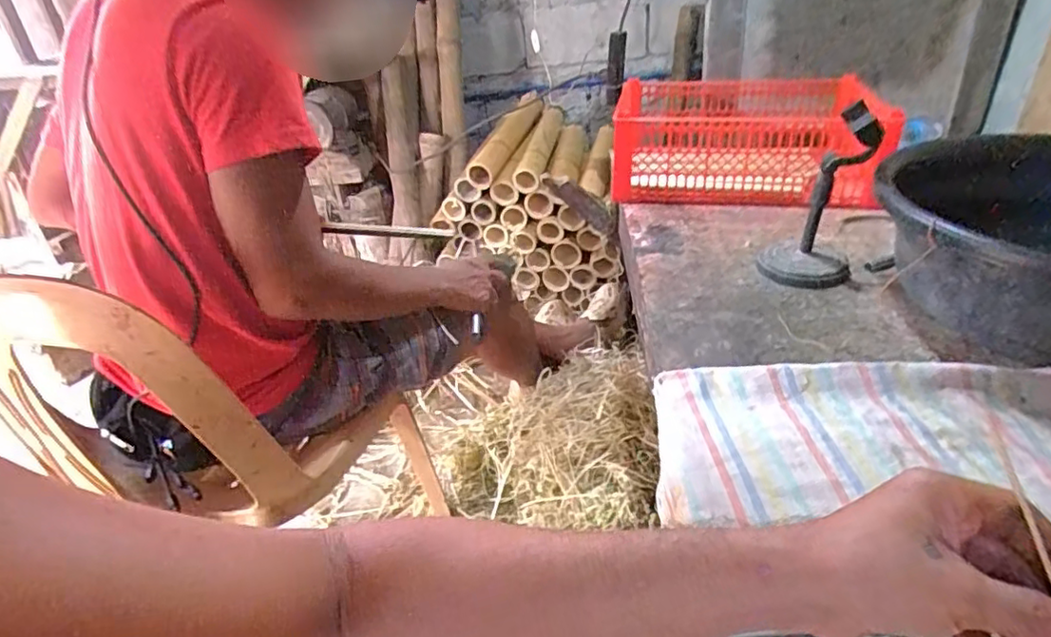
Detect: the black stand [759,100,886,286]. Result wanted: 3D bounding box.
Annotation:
[{"bbox_3d":[0.360,-0.148,0.749,0.114,0.198,0.100,8,35,21],"label":"black stand"}]

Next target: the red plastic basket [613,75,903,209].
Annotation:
[{"bbox_3d":[0.385,-0.323,1.099,0.424,0.150,0.321,3,33,12],"label":"red plastic basket"}]

